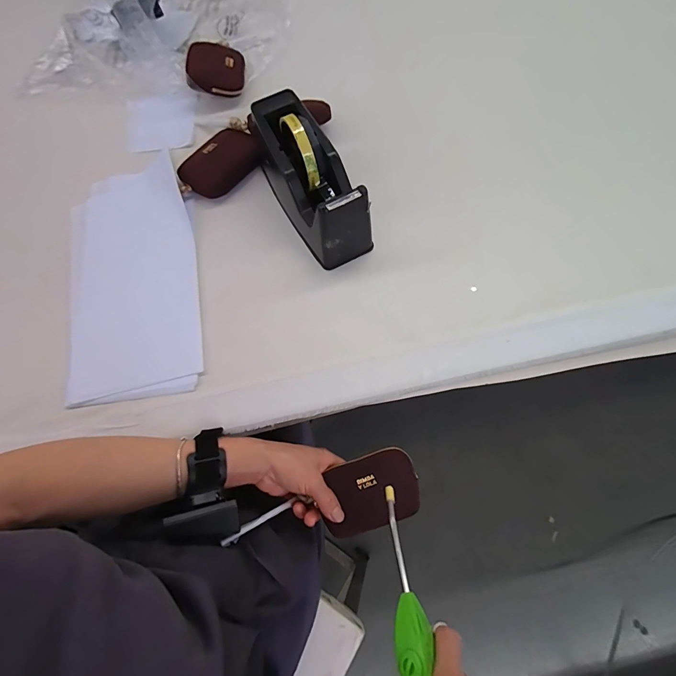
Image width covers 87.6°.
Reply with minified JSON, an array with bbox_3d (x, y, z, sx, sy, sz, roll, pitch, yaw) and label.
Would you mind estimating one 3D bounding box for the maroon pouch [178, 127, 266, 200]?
[{"bbox_3d":[-0.163,-0.245,0.498,0.114,0.024,0.082,-37,71,-12],"label":"maroon pouch"}]

